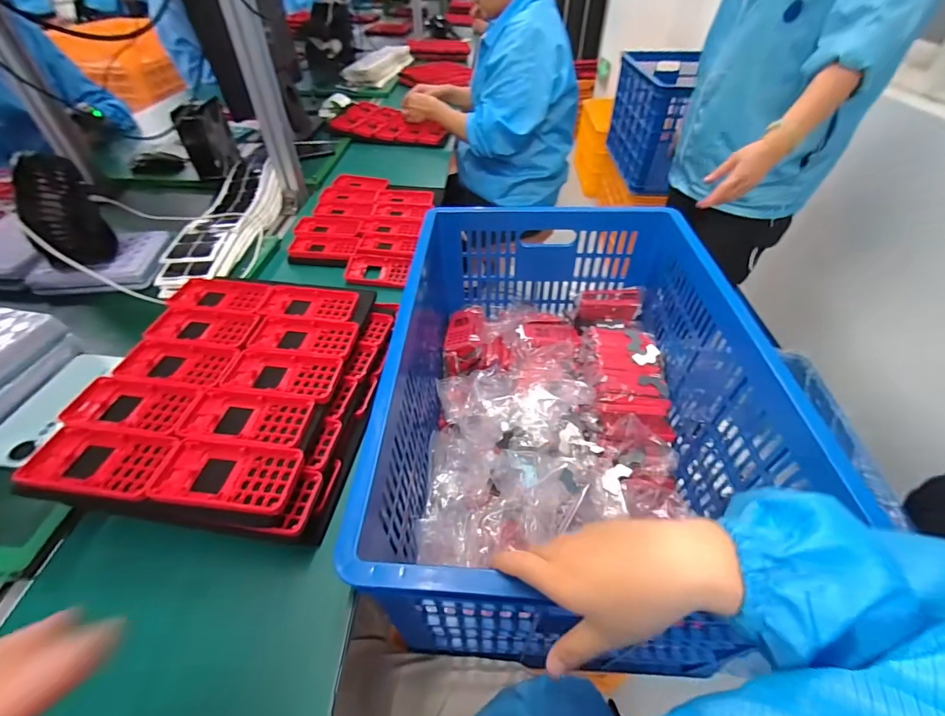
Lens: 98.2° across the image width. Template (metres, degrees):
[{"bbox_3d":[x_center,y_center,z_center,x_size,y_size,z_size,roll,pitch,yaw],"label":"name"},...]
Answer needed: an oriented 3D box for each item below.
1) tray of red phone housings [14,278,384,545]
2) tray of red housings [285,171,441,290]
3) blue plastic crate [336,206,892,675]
[{"bbox_3d":[-0.274,0.038,0.501,0.296,0.078,0.345,1,43,0],"label":"tray of red phone housings"},{"bbox_3d":[-0.225,-0.281,0.860,0.256,0.041,0.390,6,48,3],"label":"tray of red housings"},{"bbox_3d":[0.132,0.049,0.664,0.471,0.315,0.660,2,43,1],"label":"blue plastic crate"}]

